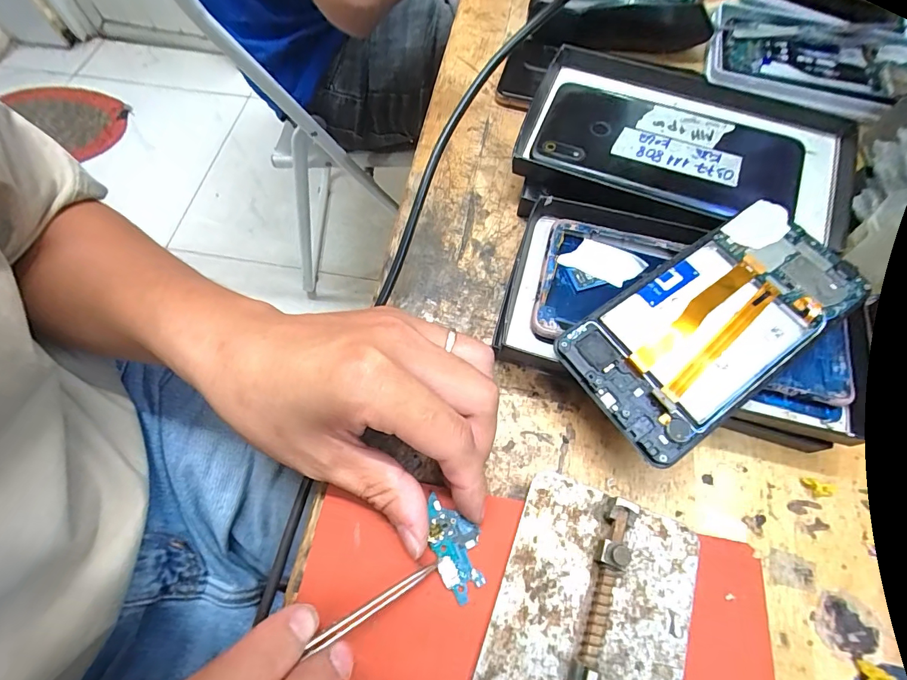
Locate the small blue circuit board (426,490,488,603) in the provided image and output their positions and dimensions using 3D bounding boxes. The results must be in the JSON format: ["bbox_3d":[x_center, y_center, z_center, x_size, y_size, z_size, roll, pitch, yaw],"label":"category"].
[{"bbox_3d":[0.001,0.093,0.198,0.021,0.005,0.045,-18,69,-9],"label":"small blue circuit board"}]

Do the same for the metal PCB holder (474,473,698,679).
[{"bbox_3d":[0.056,0.123,0.177,0.078,0.019,0.113,21,66,9],"label":"metal PCB holder"}]

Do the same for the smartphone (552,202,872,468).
[{"bbox_3d":[0.126,-0.011,0.210,0.146,0.013,0.071,-33,70,-15],"label":"smartphone"}]

